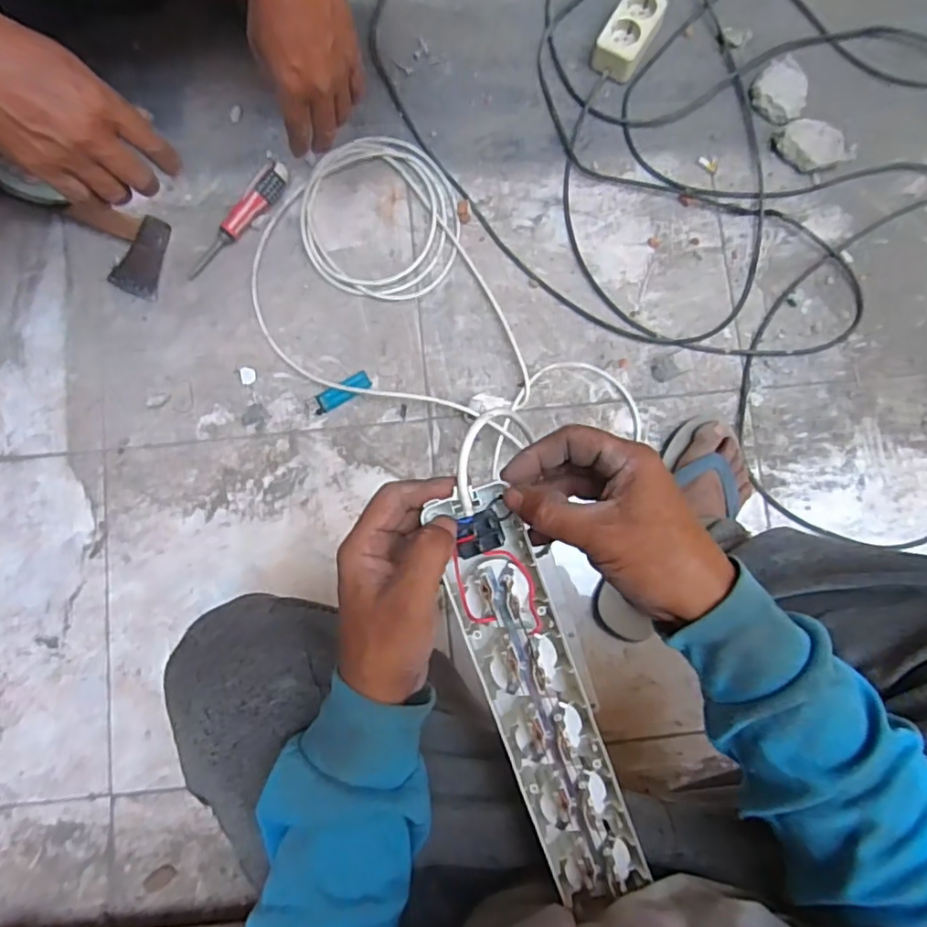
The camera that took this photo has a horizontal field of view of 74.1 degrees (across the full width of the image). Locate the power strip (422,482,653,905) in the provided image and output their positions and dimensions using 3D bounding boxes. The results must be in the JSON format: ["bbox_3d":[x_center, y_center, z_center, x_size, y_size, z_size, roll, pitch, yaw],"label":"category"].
[{"bbox_3d":[0.045,0.139,0.369,0.054,0.026,0.252,-19,93,-4],"label":"power strip"}]

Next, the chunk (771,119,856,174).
[{"bbox_3d":[0.444,-0.403,0.784,0.071,0.020,0.081,-38,84,-6],"label":"chunk"}]

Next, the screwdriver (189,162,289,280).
[{"bbox_3d":[-0.280,-0.300,0.760,0.027,0.029,0.173,41,83,4],"label":"screwdriver"}]

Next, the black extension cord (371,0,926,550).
[{"bbox_3d":[0.457,-0.346,0.776,0.831,0.036,0.845,-26,83,-4],"label":"black extension cord"}]

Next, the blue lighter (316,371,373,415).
[{"bbox_3d":[-0.147,-0.085,0.744,0.074,0.011,0.024,-29,84,-5],"label":"blue lighter"}]

